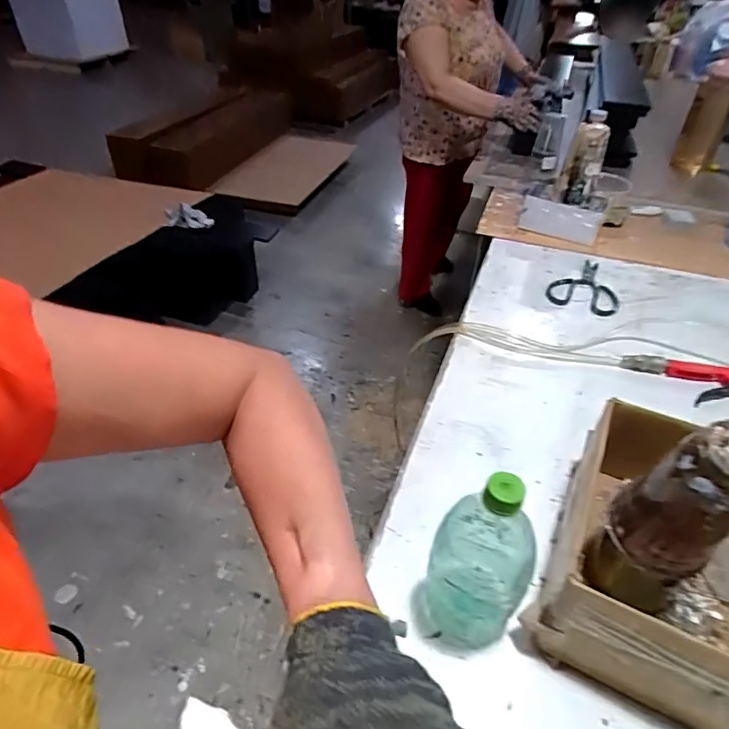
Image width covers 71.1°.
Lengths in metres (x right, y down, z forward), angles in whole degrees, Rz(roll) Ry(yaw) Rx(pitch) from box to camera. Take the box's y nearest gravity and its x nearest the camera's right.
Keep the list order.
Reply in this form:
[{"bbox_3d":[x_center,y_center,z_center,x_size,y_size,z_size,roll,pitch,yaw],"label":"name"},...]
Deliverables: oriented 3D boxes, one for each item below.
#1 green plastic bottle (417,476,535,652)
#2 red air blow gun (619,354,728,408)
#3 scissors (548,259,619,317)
[{"bbox_3d":[0.107,0.170,0.459,0.083,0.207,0.065,28,46,27],"label":"green plastic bottle"},{"bbox_3d":[0.545,0.030,0.769,0.286,0.025,0.079,7,40,6],"label":"red air blow gun"},{"bbox_3d":[0.429,-0.155,0.977,0.126,0.012,0.174,21,44,21],"label":"scissors"}]

